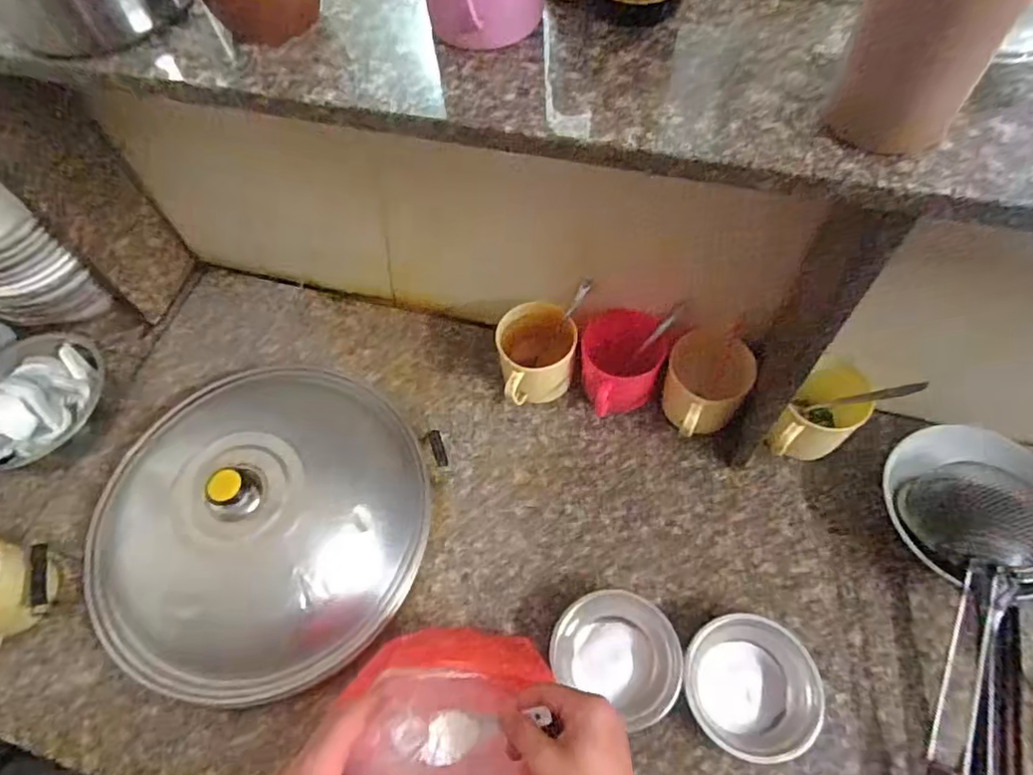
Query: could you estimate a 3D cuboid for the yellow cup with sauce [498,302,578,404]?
[{"bbox_3d":[0.028,-0.034,0.762,0.094,0.098,0.104,-11,61,-2],"label":"yellow cup with sauce"}]

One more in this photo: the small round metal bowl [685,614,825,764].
[{"bbox_3d":[0.231,0.296,0.598,0.122,0.037,0.123,-2,61,3],"label":"small round metal bowl"}]

